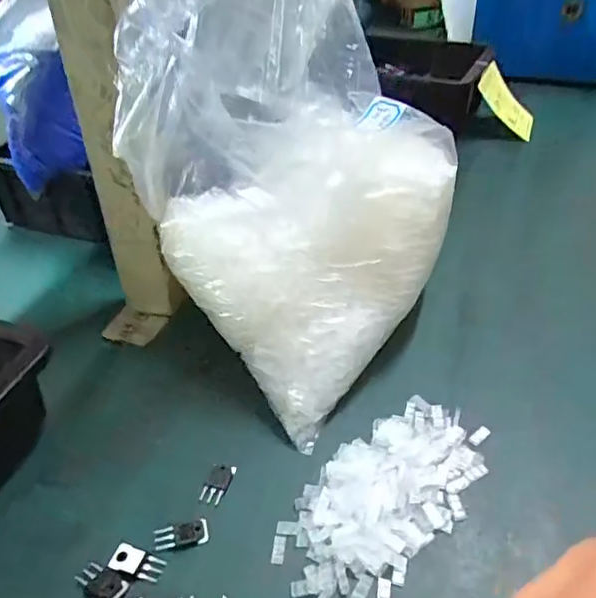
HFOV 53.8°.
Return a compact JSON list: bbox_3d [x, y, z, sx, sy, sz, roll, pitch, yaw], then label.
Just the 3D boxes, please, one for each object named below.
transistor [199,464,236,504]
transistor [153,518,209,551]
[{"bbox_3d":[-0.052,0.119,0.383,0.016,0.005,0.028,8,39,14],"label":"transistor"},{"bbox_3d":[-0.071,0.142,0.356,0.032,0.004,0.016,-7,38,-6],"label":"transistor"}]

